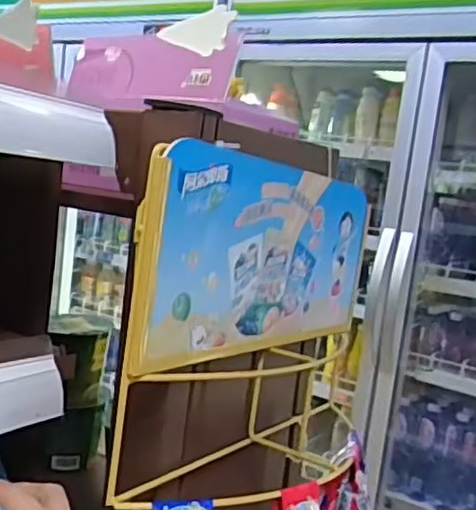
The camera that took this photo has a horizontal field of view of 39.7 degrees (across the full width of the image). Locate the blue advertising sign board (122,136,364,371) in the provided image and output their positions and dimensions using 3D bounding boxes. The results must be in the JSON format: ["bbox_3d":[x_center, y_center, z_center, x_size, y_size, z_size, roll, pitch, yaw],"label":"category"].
[{"bbox_3d":[0.035,0.002,0.547,0.011,0.148,0.333,12,7,33],"label":"blue advertising sign board"}]

